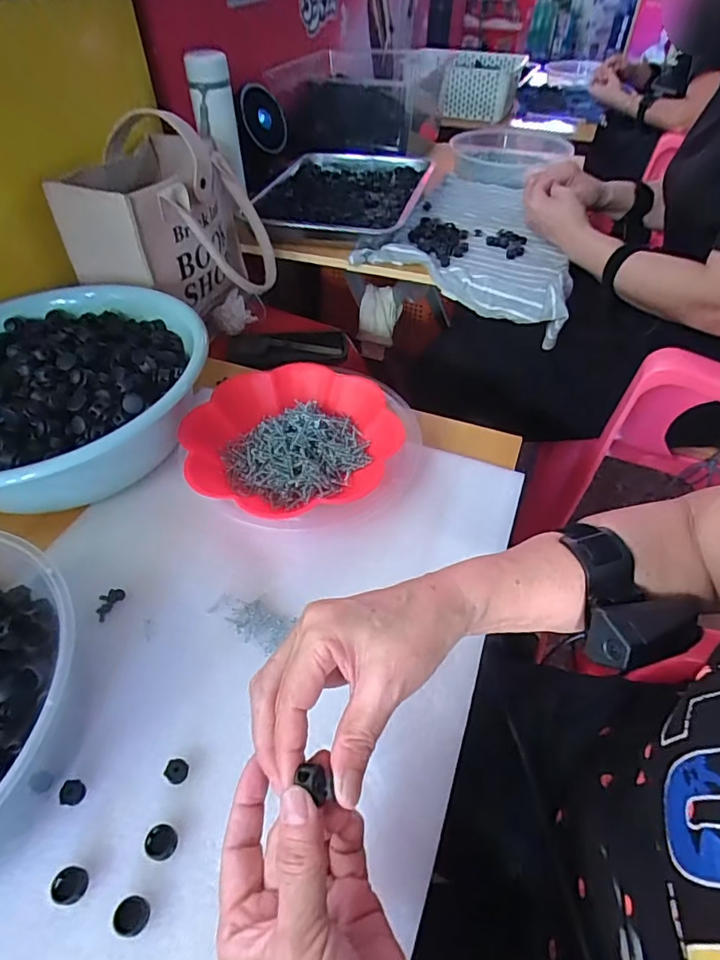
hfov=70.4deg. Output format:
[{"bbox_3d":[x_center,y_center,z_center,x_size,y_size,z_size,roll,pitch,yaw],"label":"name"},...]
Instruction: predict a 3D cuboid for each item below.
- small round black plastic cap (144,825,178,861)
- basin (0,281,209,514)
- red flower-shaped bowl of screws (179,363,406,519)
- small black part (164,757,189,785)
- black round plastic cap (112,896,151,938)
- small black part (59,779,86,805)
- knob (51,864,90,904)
[{"bbox_3d":[-0.122,0.221,0.312,0.017,0.009,0.017,0,47,0],"label":"small round black plastic cap"},{"bbox_3d":[-0.302,-0.084,0.501,0.267,0.084,0.273,0,47,0],"label":"basin"},{"bbox_3d":[-0.067,-0.038,0.513,0.205,0.053,0.180,-12,49,-11],"label":"red flower-shaped bowl of screws"},{"bbox_3d":[-0.121,0.192,0.338,0.014,0.010,0.014,0,47,0],"label":"small black part"},{"bbox_3d":[-0.130,0.249,0.291,0.017,0.011,0.017,0,47,0],"label":"black round plastic cap"},{"bbox_3d":[-0.185,0.201,0.329,0.015,0.004,0.014,0,47,0],"label":"small black part"},{"bbox_3d":[-0.170,0.237,0.300,0.019,0.009,0.017,10,48,8],"label":"knob"}]

